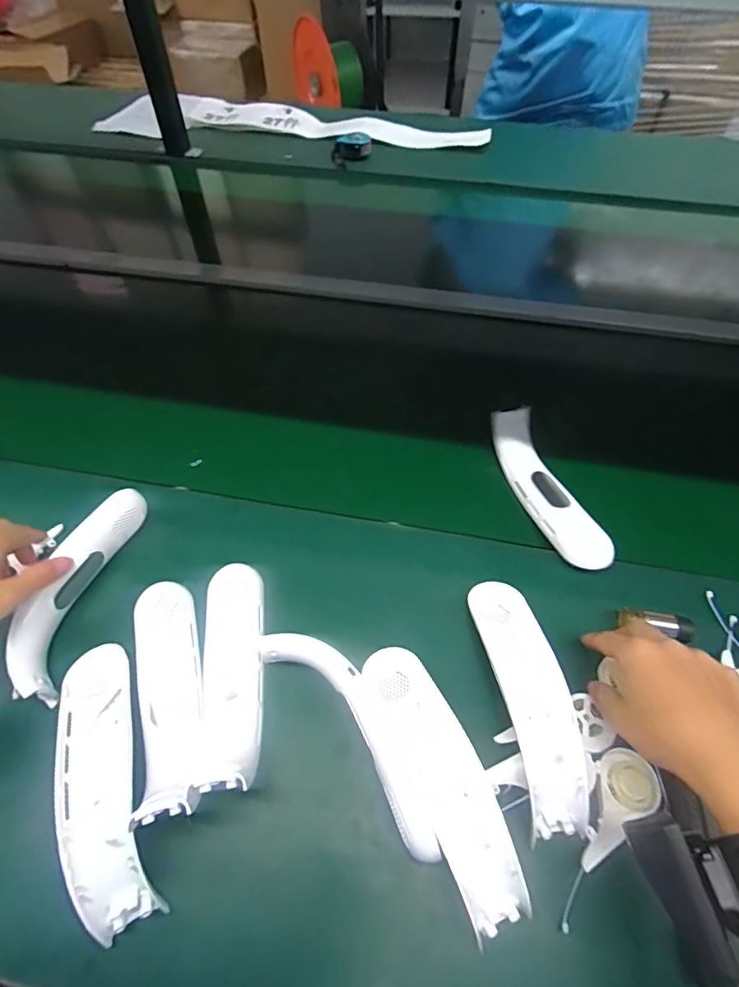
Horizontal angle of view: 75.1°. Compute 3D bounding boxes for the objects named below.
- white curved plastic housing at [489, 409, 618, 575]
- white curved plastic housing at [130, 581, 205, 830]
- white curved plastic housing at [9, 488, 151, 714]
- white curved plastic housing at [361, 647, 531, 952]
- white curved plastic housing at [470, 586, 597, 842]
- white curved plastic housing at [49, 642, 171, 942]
[{"bbox_3d":[0.189,-0.007,0.514,0.047,0.040,0.195,-16,57,-10],"label":"white curved plastic housing"},{"bbox_3d":[-0.166,0.167,0.408,0.050,0.036,0.183,-14,56,-9],"label":"white curved plastic housing"},{"bbox_3d":[-0.263,0.081,0.436,0.038,0.049,0.192,9,56,9],"label":"white curved plastic housing"},{"bbox_3d":[0.054,0.207,0.365,0.055,0.045,0.189,-22,58,-15],"label":"white curved plastic housing"},{"bbox_3d":[0.133,0.162,0.396,0.054,0.039,0.193,-7,55,-4],"label":"white curved plastic housing"},{"bbox_3d":[-0.201,0.210,0.366,0.054,0.055,0.201,-19,57,-13],"label":"white curved plastic housing"}]

